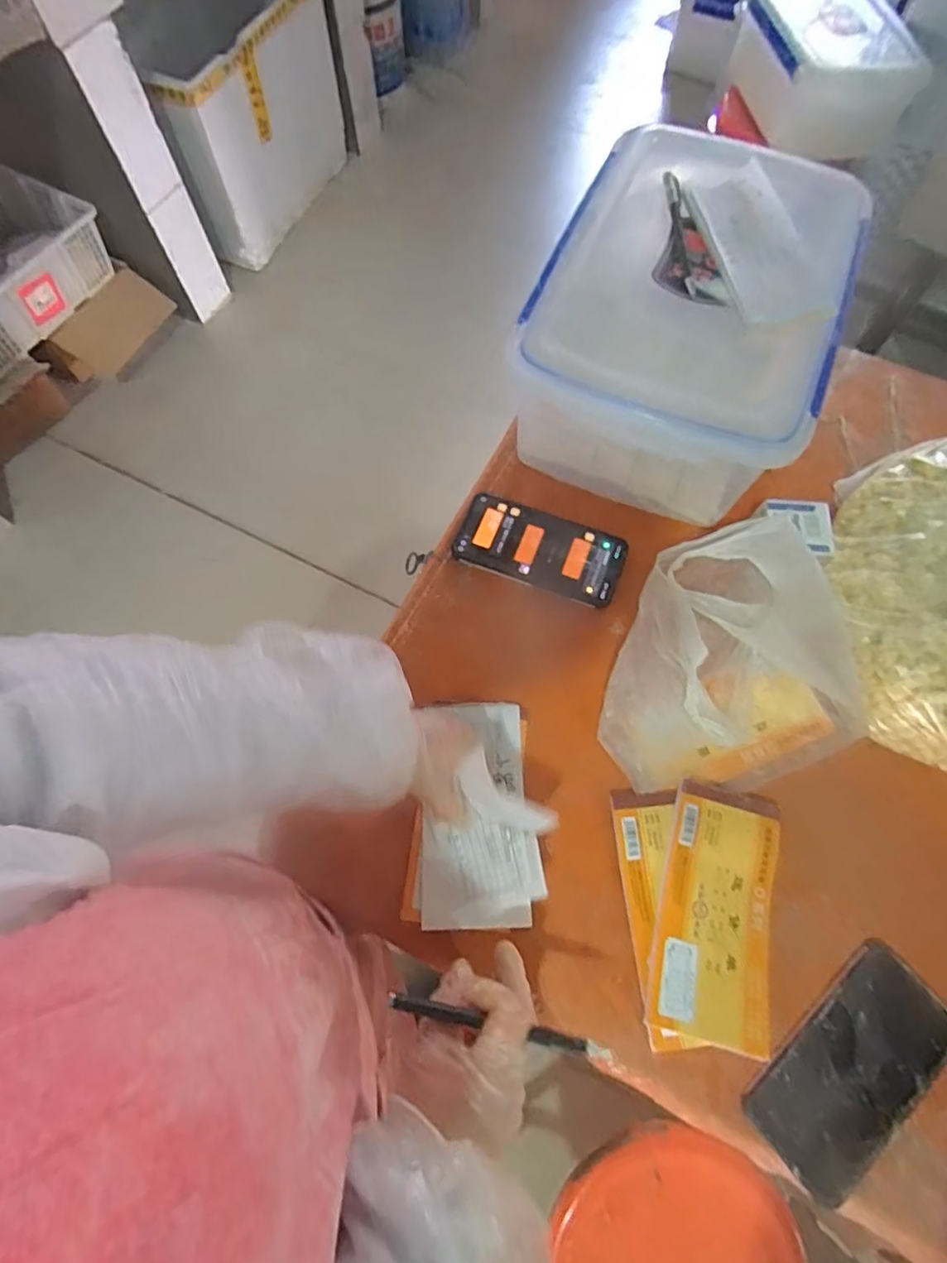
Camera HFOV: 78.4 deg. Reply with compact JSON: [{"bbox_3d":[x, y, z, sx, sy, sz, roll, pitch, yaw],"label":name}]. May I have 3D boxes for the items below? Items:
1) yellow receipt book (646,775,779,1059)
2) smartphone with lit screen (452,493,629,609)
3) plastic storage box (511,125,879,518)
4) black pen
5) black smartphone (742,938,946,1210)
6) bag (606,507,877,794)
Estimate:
[{"bbox_3d":[0.189,0.211,0.442,0.096,0.016,0.174,14,68,3],"label":"yellow receipt book"},{"bbox_3d":[0.065,-0.080,0.563,0.158,0.009,0.083,20,70,8],"label":"smartphone with lit screen"},{"bbox_3d":[0.206,-0.302,0.574,0.253,0.155,0.355,22,71,9],"label":"plastic storage box"},{"bbox_3d":[0.014,0.234,0.344,0.132,0.009,0.009,11,69,5],"label":"black pen"},{"bbox_3d":[0.269,0.307,0.406,0.159,0.013,0.078,-38,73,-13],"label":"black smartphone"},{"bbox_3d":[0.198,0.026,0.452,0.196,0.144,0.178,-16,69,-6],"label":"bag"}]

